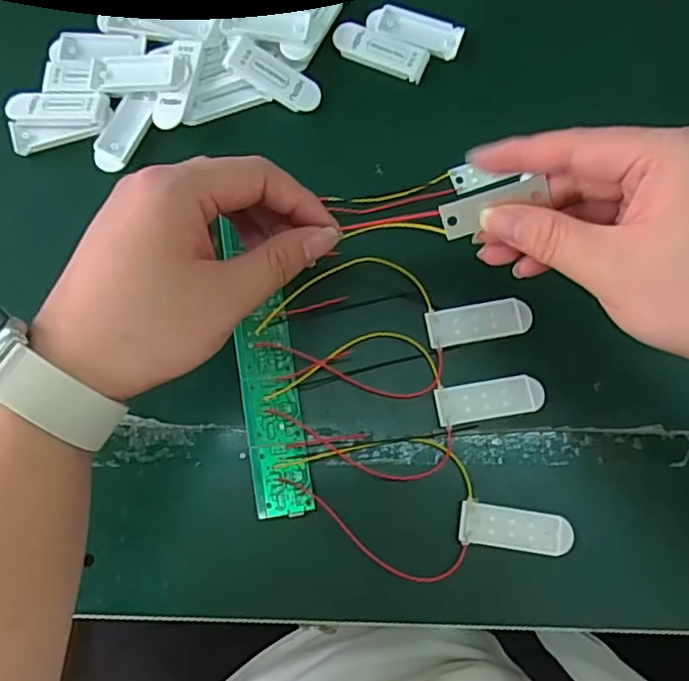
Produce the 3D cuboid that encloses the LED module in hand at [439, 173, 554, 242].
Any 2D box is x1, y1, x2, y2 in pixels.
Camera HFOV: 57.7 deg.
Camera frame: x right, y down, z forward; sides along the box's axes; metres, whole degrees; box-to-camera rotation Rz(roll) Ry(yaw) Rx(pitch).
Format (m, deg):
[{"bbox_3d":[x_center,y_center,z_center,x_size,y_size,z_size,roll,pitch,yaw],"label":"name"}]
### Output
[{"bbox_3d":[0.065,-0.058,0.274,0.044,0.005,0.016,-16,104,14],"label":"LED module in hand"}]

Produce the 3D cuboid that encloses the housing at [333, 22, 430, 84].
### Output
[{"bbox_3d":[0.021,-0.174,0.376,0.058,0.005,0.023,21,80,4],"label":"housing"}]

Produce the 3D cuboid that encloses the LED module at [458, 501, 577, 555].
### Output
[{"bbox_3d":[0.088,0.096,0.321,0.056,0.004,0.021,8,79,1],"label":"LED module"}]

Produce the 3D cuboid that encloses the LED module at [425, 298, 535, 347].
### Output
[{"bbox_3d":[0.074,-0.010,0.342,0.056,0.004,0.020,-9,80,-2],"label":"LED module"}]

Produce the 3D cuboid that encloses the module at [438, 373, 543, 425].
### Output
[{"bbox_3d":[0.078,0.032,0.335,0.057,0.005,0.020,-10,80,-2],"label":"module"}]

